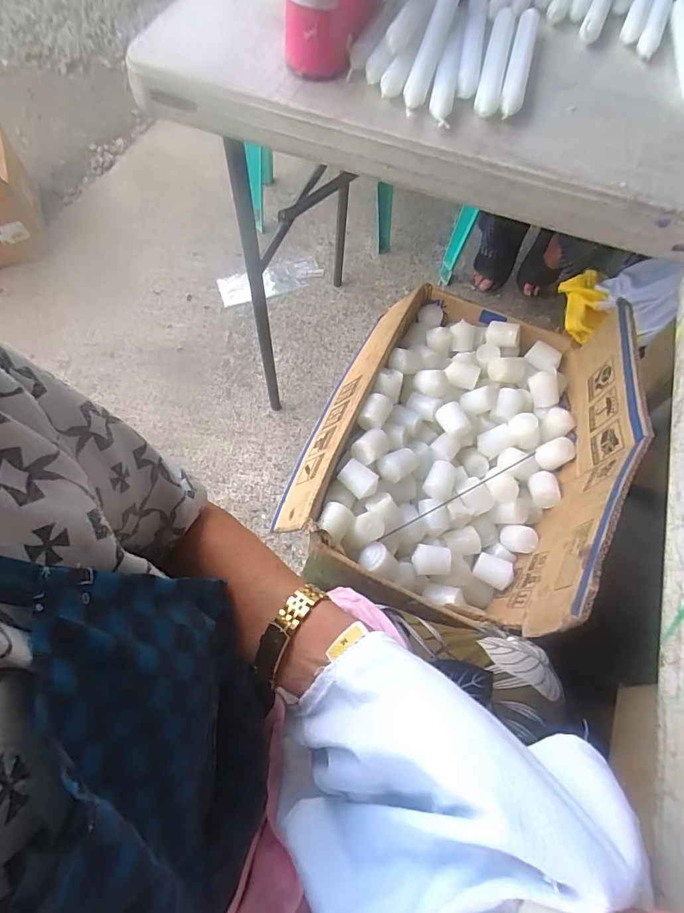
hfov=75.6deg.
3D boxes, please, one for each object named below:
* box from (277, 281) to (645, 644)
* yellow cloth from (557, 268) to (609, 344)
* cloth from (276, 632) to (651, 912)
[{"bbox_3d":[0.153,-0.042,0.570,0.345,0.205,0.419,24,67,8],"label":"box"},{"bbox_3d":[0.534,-0.331,0.975,0.072,0.061,0.222,11,65,2],"label":"yellow cloth"},{"bbox_3d":[0.031,0.156,0.191,0.123,0.109,0.103,31,68,11],"label":"cloth"}]

